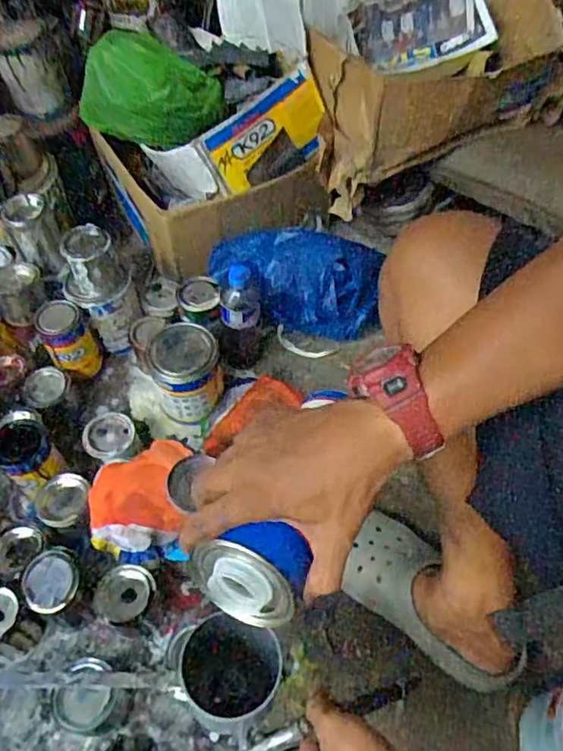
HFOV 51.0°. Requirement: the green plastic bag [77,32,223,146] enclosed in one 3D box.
[{"bbox_3d":[-0.211,-0.477,0.956,0.255,0.150,0.140,19,56,16],"label":"green plastic bag"}]

